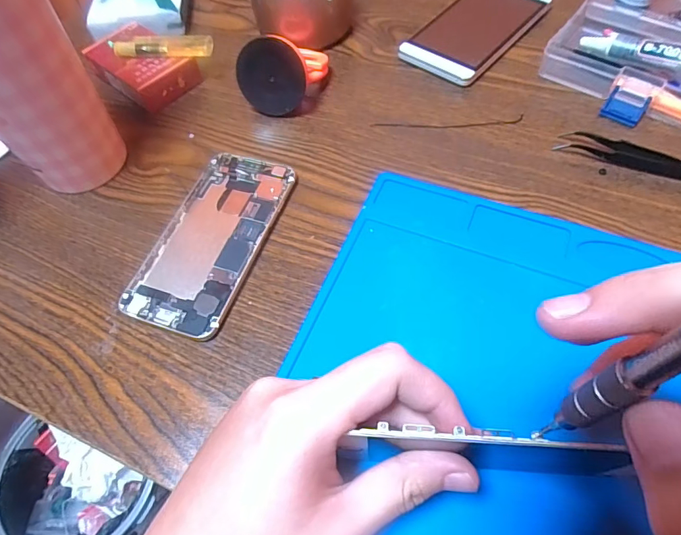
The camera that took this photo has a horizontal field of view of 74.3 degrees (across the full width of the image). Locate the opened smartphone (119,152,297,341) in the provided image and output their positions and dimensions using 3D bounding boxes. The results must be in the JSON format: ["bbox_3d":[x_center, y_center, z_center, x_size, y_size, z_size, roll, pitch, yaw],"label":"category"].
[{"bbox_3d":[-0.083,-0.021,0.298,0.067,0.007,0.136,16,62,13],"label":"opened smartphone"}]

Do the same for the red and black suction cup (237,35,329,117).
[{"bbox_3d":[-0.045,-0.155,0.362,0.061,0.055,0.055,28,32,-4],"label":"red and black suction cup"}]

